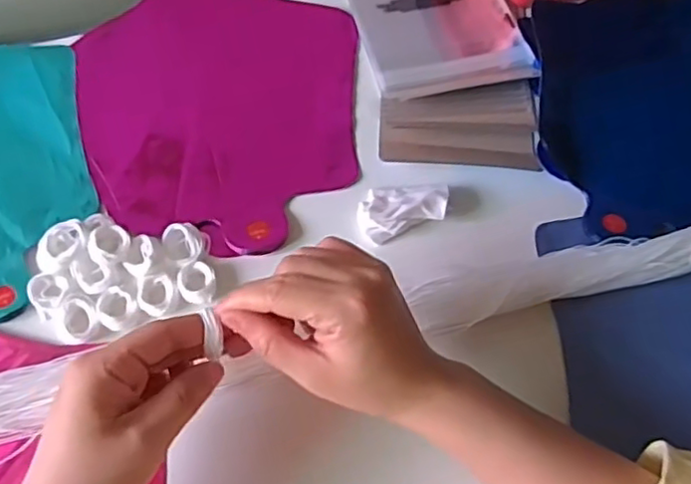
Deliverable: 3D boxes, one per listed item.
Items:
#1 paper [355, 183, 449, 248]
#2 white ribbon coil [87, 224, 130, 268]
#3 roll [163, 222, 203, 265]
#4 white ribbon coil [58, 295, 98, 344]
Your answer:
[{"bbox_3d":[0.038,-0.020,0.435,0.058,0.015,0.040,1,62,-2],"label":"paper"},{"bbox_3d":[-0.148,0.003,0.412,0.025,0.016,0.027,-20,65,-12],"label":"white ribbon coil"},{"bbox_3d":[-0.104,0.000,0.419,0.024,0.007,0.028,-24,66,-14],"label":"roll"},{"bbox_3d":[-0.163,0.046,0.398,0.023,0.007,0.029,-28,67,-16],"label":"white ribbon coil"}]

